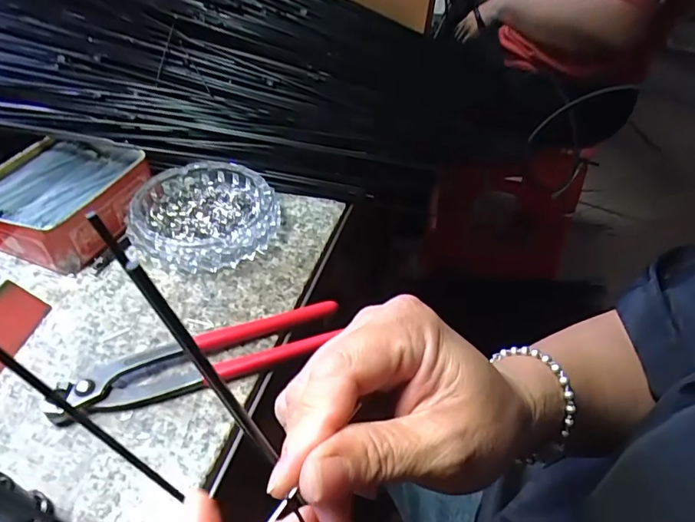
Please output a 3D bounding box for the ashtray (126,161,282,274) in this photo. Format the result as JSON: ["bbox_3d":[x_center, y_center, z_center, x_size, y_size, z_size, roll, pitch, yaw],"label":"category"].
[{"bbox_3d":[-0.120,-0.039,0.419,0.115,0.030,0.114,3,45,-3],"label":"ashtray"}]

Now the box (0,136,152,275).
[{"bbox_3d":[-0.238,-0.055,0.415,0.108,0.042,0.128,20,47,15],"label":"box"}]

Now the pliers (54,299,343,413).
[{"bbox_3d":[-0.094,0.067,0.335,0.188,0.015,0.051,-17,49,-21],"label":"pliers"}]

